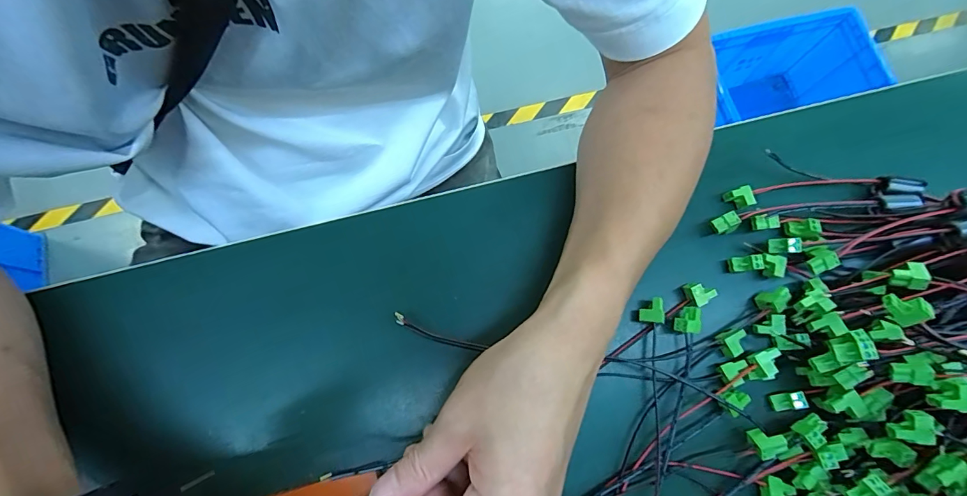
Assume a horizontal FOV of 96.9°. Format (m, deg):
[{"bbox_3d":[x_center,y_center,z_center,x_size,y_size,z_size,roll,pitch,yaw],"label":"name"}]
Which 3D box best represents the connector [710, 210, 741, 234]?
[{"bbox_3d":[0.180,-0.018,0.319,0.017,0.012,0.014,-26,75,-9],"label":"connector"}]

